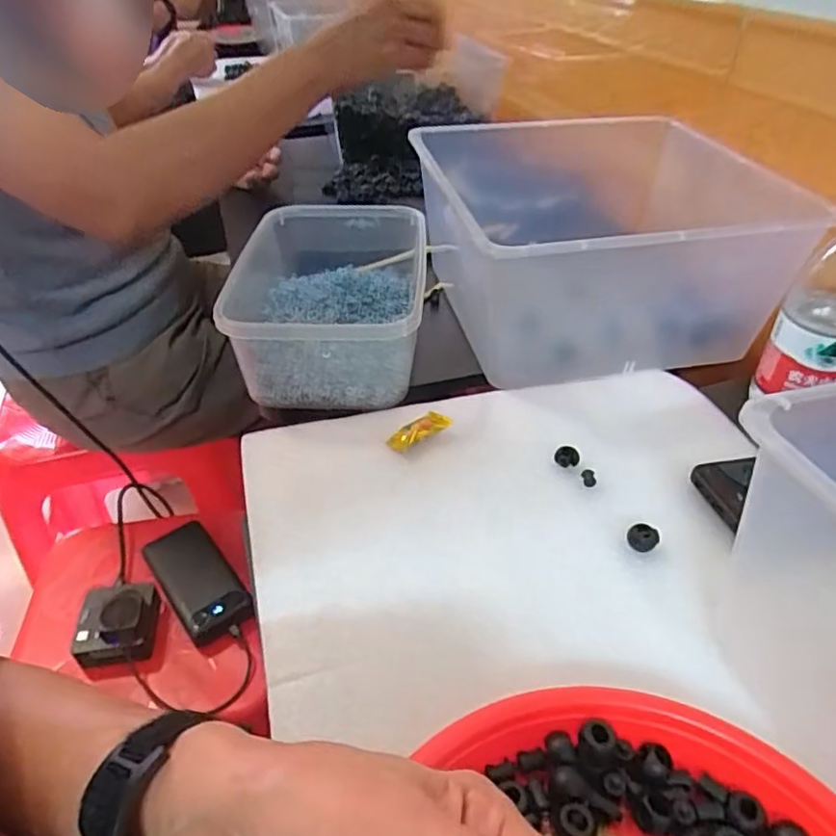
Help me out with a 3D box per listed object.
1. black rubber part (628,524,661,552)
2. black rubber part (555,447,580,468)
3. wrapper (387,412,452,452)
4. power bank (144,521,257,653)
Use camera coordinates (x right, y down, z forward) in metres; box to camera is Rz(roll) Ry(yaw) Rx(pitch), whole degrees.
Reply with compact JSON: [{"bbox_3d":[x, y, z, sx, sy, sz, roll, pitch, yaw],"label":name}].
[{"bbox_3d":[0.144,0.076,0.398,0.018,0.008,0.015,18,44,22],"label":"black rubber part"},{"bbox_3d":[0.110,0.029,0.460,0.018,0.012,0.010,11,39,14],"label":"black rubber part"},{"bbox_3d":[0.000,0.009,0.484,0.050,0.010,0.018,-26,42,-9],"label":"wrapper"},{"bbox_3d":[-0.252,0.185,0.710,0.069,0.019,0.166,-29,47,-29],"label":"power bank"}]

